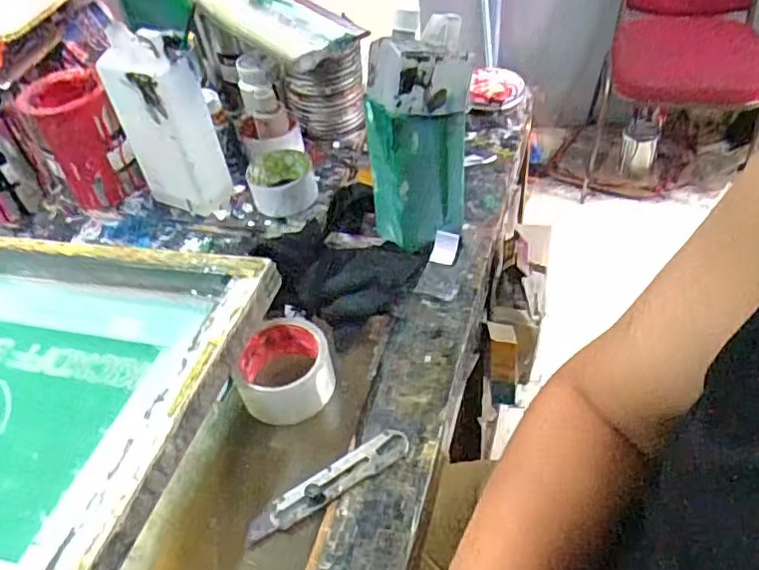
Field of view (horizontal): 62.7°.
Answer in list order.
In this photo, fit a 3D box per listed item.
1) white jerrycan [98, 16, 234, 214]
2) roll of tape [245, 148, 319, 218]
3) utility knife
[{"bbox_3d":[-0.252,-0.196,0.751,0.095,0.232,0.075,14,49,22],"label":"white jerrycan"},{"bbox_3d":[-0.123,-0.127,0.791,0.085,0.045,0.086,-12,45,-4],"label":"roll of tape"},{"bbox_3d":[-0.043,0.170,0.534,0.153,0.008,0.030,-28,48,-19],"label":"utility knife"}]

